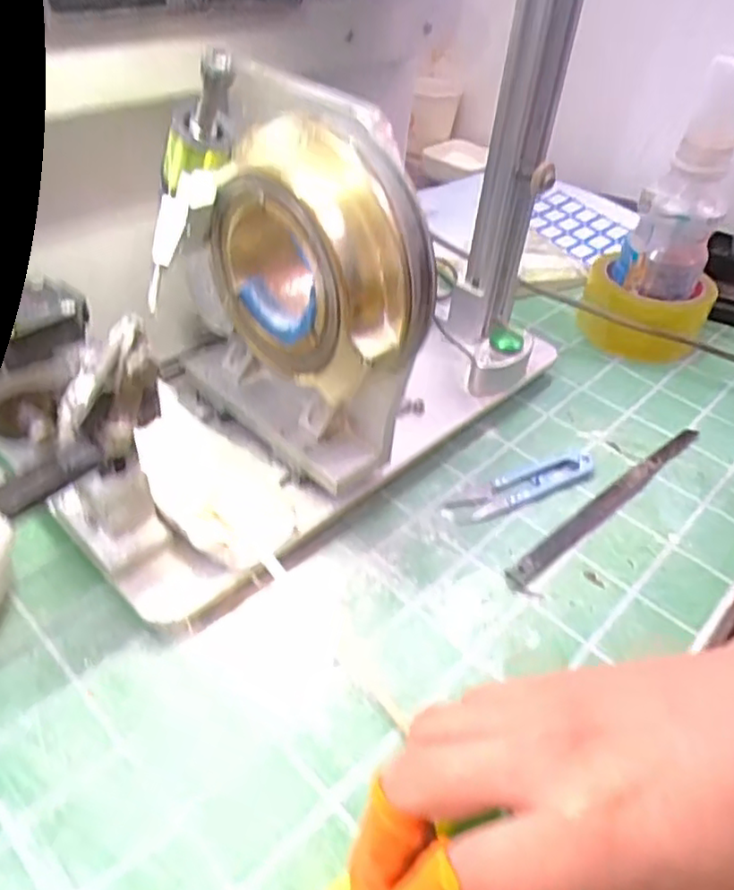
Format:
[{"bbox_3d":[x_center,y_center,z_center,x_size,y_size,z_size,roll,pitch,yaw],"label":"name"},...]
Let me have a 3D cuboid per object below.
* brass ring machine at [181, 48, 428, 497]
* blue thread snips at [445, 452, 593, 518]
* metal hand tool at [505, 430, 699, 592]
[{"bbox_3d":[-0.040,-0.068,0.320,0.074,0.172,0.142,-27,51,-32],"label":"brass ring machine"},{"bbox_3d":[0.098,0.024,0.408,0.100,0.009,0.024,-16,46,-22],"label":"blue thread snips"},{"bbox_3d":[0.151,0.032,0.406,0.197,0.008,0.014,-29,53,-32],"label":"metal hand tool"}]

